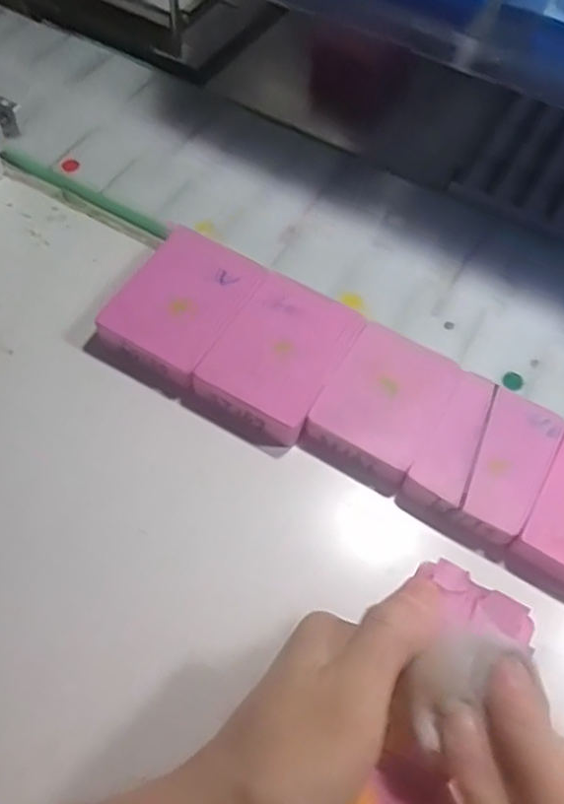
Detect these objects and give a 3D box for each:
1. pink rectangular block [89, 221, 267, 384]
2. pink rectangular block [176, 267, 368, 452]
[{"bbox_3d":[-0.051,-0.051,0.351,0.058,0.017,0.074,28,63,12],"label":"pink rectangular block"},{"bbox_3d":[-0.002,-0.023,0.339,0.059,0.017,0.082,26,62,12],"label":"pink rectangular block"}]

